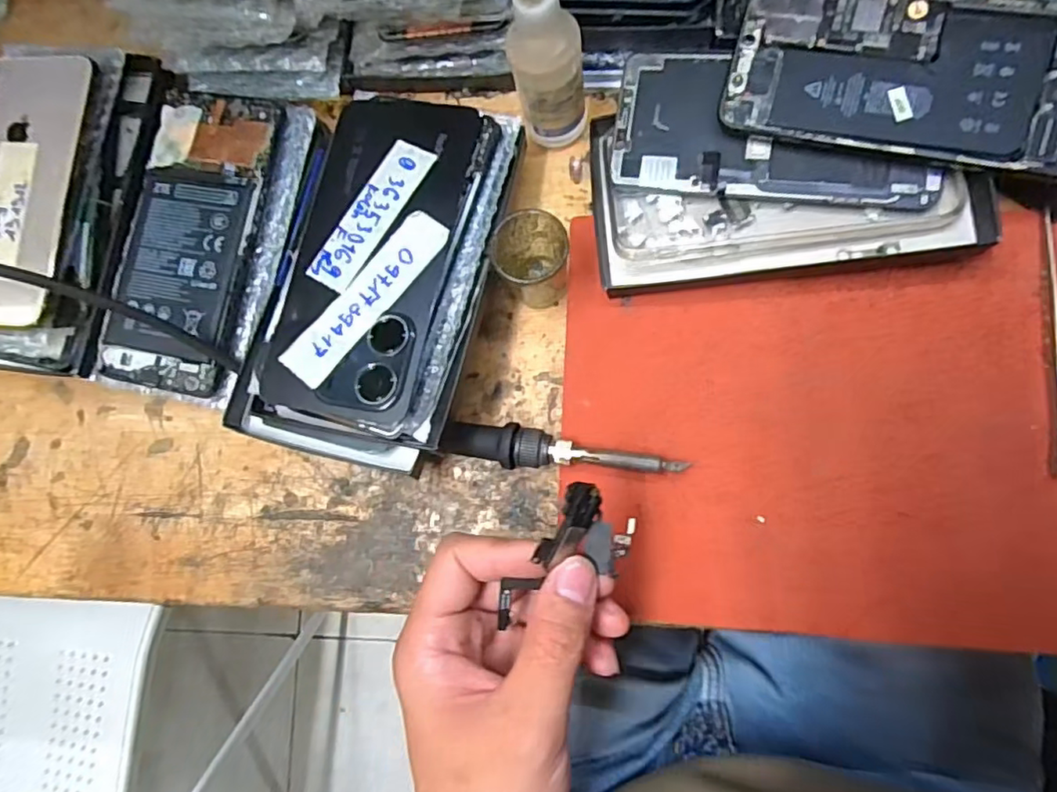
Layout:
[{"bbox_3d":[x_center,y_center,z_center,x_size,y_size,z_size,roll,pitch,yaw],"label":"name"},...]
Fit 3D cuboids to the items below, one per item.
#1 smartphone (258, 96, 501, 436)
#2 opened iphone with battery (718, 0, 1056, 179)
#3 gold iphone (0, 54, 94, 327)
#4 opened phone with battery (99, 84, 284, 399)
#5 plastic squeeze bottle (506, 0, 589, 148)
[{"bbox_3d":[-0.073,-0.068,0.287,0.076,0.015,0.160,14,79,7],"label":"smartphone"},{"bbox_3d":[0.172,-0.147,0.276,0.153,0.004,0.072,15,92,15],"label":"opened iphone with battery"},{"bbox_3d":[-0.285,-0.115,0.329,0.075,0.015,0.154,6,82,4],"label":"gold iphone"},{"bbox_3d":[-0.181,-0.085,0.321,0.080,0.010,0.160,6,84,7],"label":"opened phone with battery"},{"bbox_3d":[0.010,-0.156,0.287,0.033,0.102,0.028,-13,79,6],"label":"plastic squeeze bottle"}]

